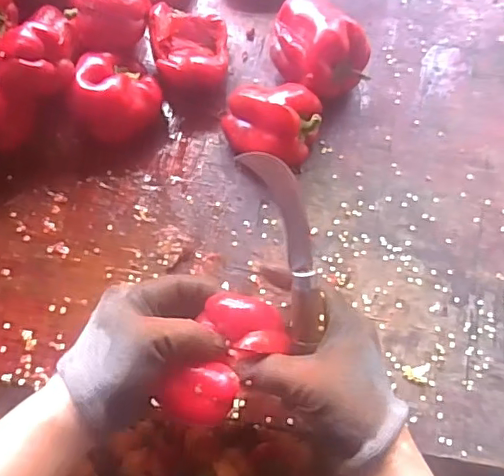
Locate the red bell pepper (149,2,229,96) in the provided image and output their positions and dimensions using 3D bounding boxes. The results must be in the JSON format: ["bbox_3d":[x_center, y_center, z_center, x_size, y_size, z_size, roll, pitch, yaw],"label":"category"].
[{"bbox_3d":[-0.064,-0.187,0.572,0.088,0.061,0.086,-5,70,-2],"label":"red bell pepper"}]

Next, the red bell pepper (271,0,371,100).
[{"bbox_3d":[0.063,-0.185,0.562,0.101,0.081,0.072,38,73,14],"label":"red bell pepper"}]

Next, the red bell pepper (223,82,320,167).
[{"bbox_3d":[0.017,-0.108,0.540,0.092,0.072,0.074,15,68,6],"label":"red bell pepper"}]

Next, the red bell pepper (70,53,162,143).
[{"bbox_3d":[-0.133,-0.136,0.553,0.085,0.071,0.077,-19,69,-7],"label":"red bell pepper"}]

